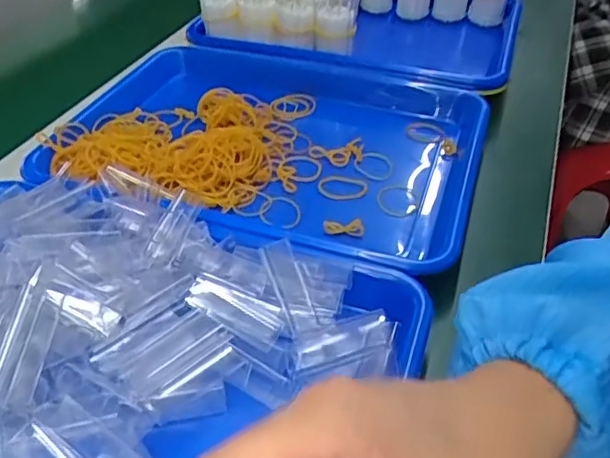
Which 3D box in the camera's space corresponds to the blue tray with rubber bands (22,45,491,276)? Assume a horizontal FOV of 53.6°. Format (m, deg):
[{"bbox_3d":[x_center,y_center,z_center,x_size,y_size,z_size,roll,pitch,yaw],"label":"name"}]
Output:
[{"bbox_3d":[-0.030,-0.070,0.517,0.340,0.055,0.253,13,42,14],"label":"blue tray with rubber bands"}]

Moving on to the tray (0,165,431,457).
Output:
[{"bbox_3d":[-0.109,0.068,0.314,0.297,0.057,0.250,15,42,16],"label":"tray"}]

